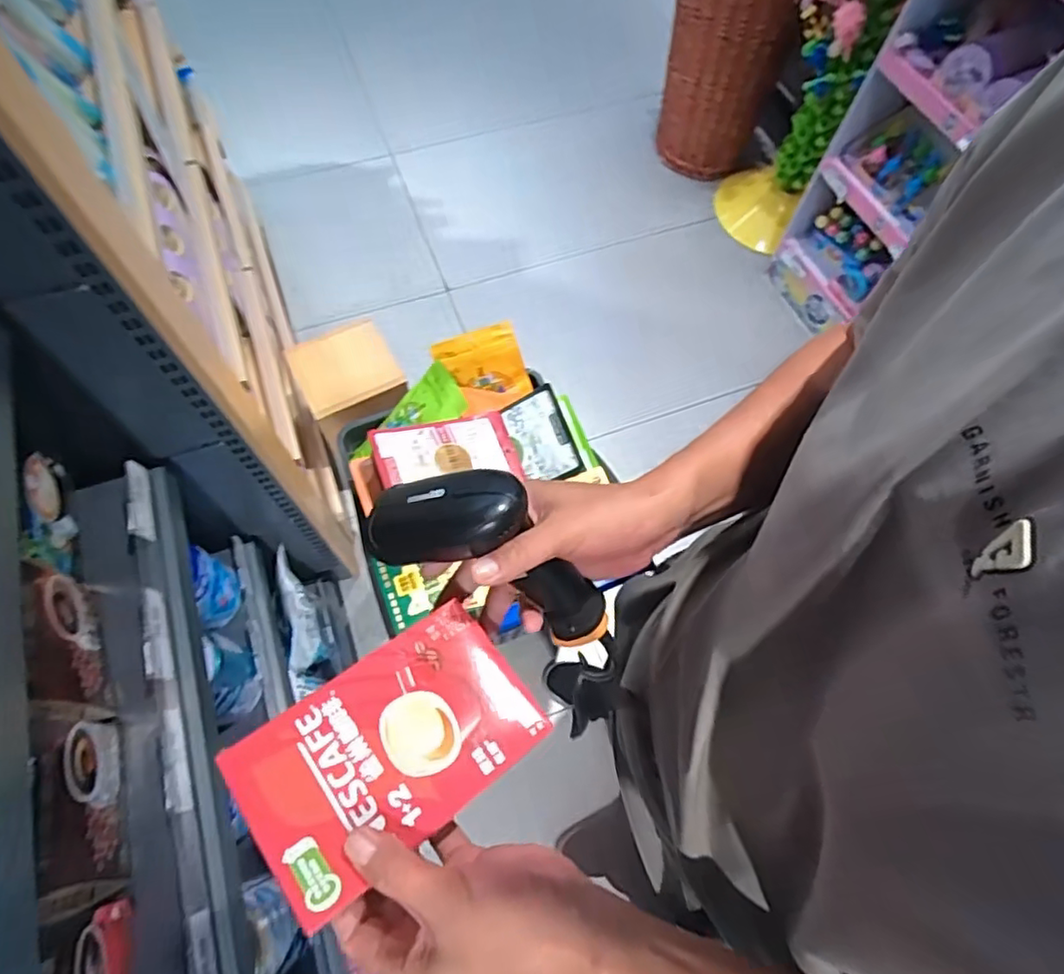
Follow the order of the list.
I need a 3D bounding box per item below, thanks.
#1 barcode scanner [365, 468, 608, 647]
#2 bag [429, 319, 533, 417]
[{"bbox_3d":[-0.018,0.046,0.404,0.160,0.075,0.074,38,64,-26],"label":"barcode scanner"},{"bbox_3d":[-0.084,-0.200,1.068,0.140,0.138,0.035,-18,23,5],"label":"bag"}]

